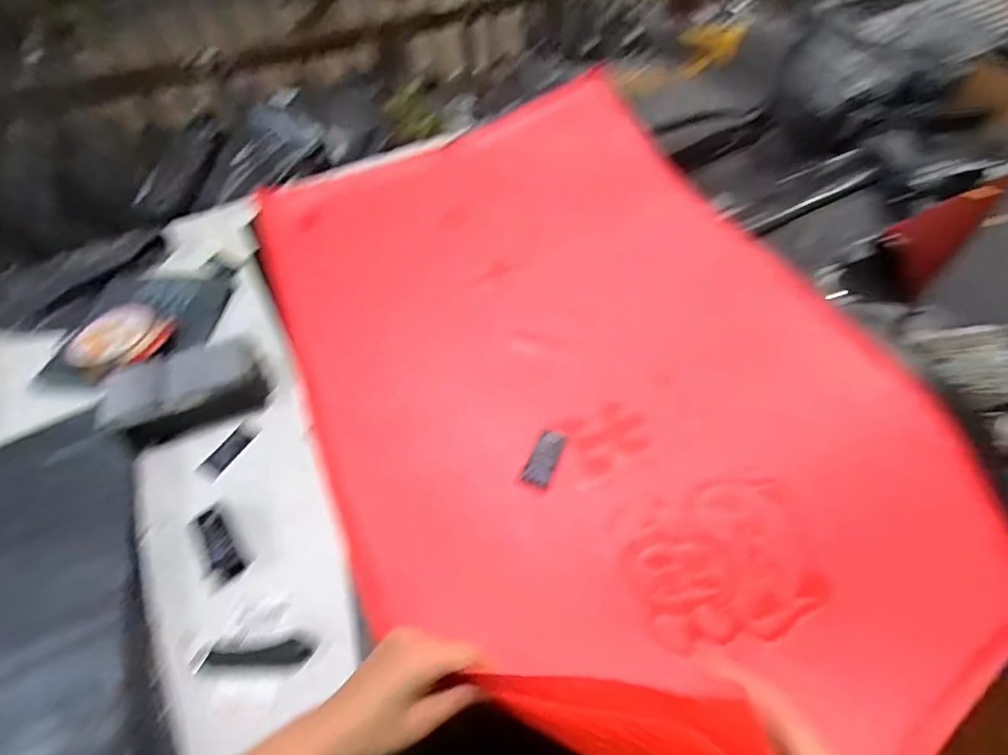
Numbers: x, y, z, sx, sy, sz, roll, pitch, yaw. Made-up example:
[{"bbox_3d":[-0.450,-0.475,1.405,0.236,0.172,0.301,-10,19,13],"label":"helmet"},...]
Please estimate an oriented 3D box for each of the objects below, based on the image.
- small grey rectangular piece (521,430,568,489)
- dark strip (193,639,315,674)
[{"bbox_3d":[0.052,0.102,0.596,0.034,0.008,0.074,25,65,6],"label":"small grey rectangular piece"},{"bbox_3d":[-0.313,0.352,0.593,0.138,0.012,0.026,-4,56,-2],"label":"dark strip"}]

